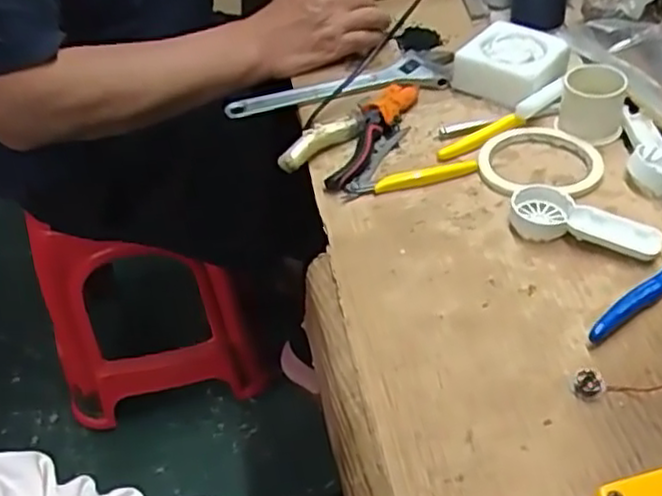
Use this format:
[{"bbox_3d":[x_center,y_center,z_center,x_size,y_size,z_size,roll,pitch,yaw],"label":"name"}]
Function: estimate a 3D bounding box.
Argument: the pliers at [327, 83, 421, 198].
[{"bbox_3d":[0.042,-0.105,0.650,0.043,0.019,0.148,11,47,18],"label":"pliers"}]

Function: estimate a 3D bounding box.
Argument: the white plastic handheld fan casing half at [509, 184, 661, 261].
[{"bbox_3d":[0.190,-0.017,0.538,0.111,0.021,0.041,26,53,30],"label":"white plastic handheld fan casing half"}]

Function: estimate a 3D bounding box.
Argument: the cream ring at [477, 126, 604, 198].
[{"bbox_3d":[0.178,-0.076,0.602,0.101,0.016,0.103,5,46,13],"label":"cream ring"}]

